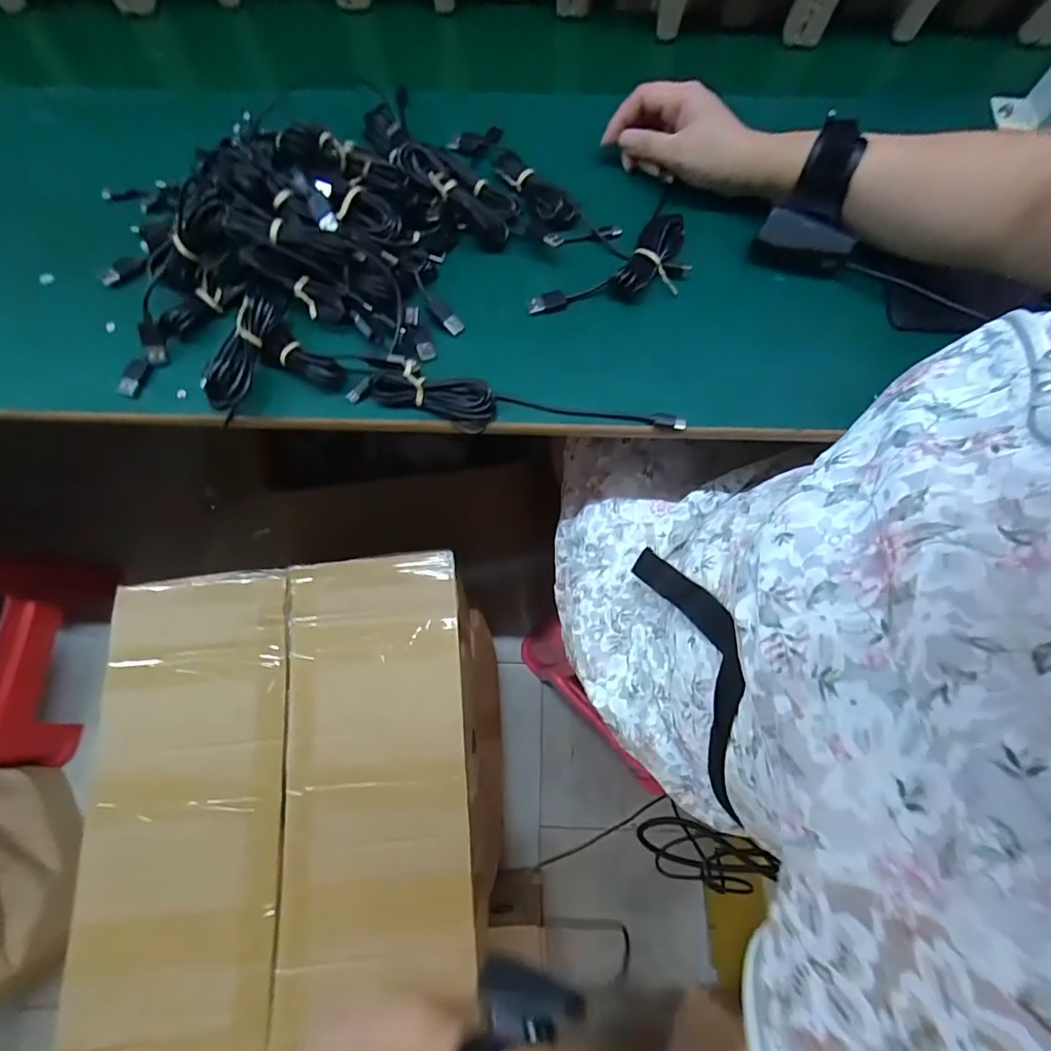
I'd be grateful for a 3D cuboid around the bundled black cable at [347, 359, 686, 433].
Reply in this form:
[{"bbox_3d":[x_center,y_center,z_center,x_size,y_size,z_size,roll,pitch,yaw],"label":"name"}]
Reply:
[{"bbox_3d":[-0.010,-0.087,0.378,0.242,0.023,0.035,11,71,6],"label":"bundled black cable"}]

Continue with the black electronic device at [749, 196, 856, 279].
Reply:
[{"bbox_3d":[0.217,-0.217,0.406,0.070,0.036,0.028,20,72,9],"label":"black electronic device"}]

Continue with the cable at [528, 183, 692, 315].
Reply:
[{"bbox_3d":[0.067,-0.211,0.418,0.145,0.017,0.086,-29,72,-2],"label":"cable"}]

